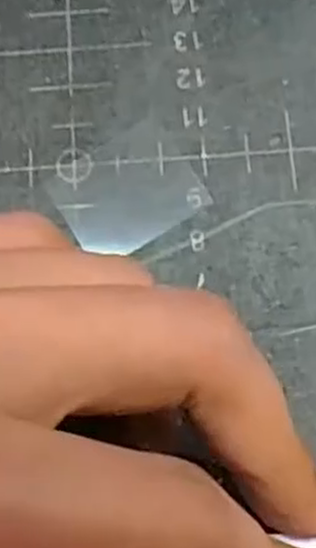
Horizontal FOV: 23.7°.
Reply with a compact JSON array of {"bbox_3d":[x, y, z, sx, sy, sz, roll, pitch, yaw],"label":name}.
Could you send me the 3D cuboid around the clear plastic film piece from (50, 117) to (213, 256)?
[{"bbox_3d":[-0.006,-0.018,0.170,0.031,0.004,0.022,-28,76,-6],"label":"clear plastic film piece"}]

